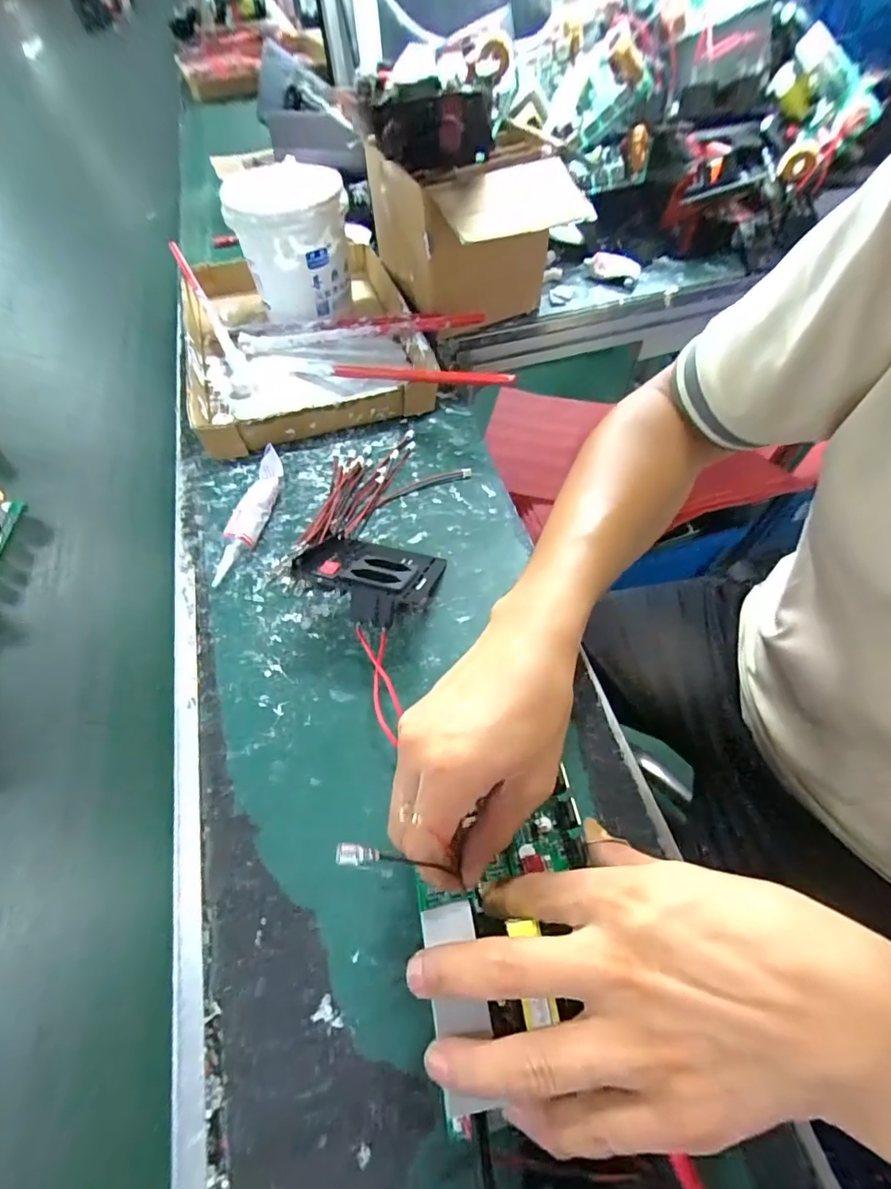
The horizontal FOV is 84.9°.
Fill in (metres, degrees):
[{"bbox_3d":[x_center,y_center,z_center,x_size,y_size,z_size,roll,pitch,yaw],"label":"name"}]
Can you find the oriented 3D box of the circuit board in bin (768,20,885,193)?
[{"bbox_3d":[0.427,-0.552,0.556,0.078,0.066,0.166,1,77,2],"label":"circuit board in bin"}]

